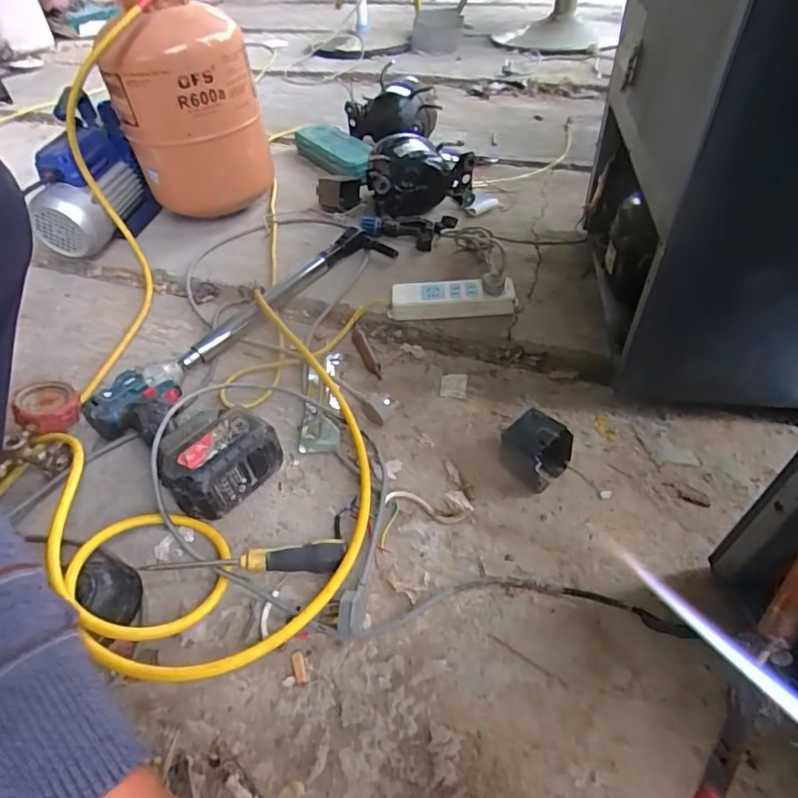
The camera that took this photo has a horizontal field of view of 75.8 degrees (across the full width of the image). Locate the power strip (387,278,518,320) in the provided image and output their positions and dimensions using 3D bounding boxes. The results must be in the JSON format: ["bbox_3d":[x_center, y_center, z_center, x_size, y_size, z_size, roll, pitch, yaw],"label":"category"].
[{"bbox_3d":[0.080,-0.151,0.769,0.181,0.035,0.050,0,48,5],"label":"power strip"}]

